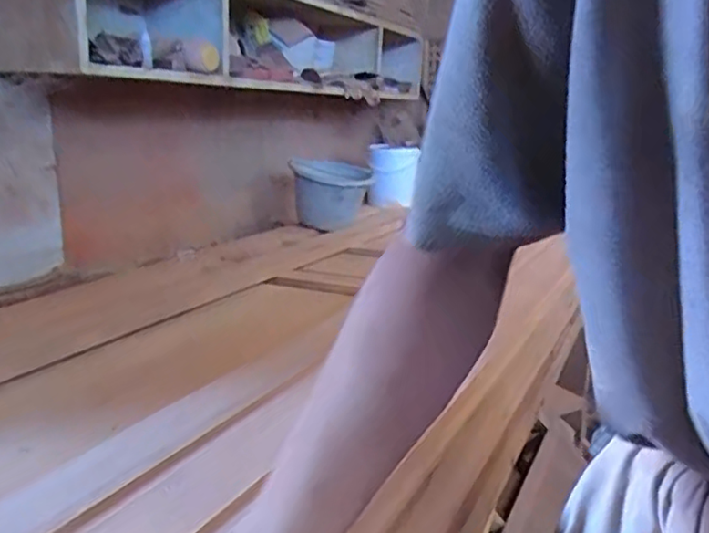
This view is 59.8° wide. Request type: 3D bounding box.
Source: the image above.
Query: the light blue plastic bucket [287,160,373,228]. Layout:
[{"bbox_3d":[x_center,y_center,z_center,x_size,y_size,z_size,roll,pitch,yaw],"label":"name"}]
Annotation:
[{"bbox_3d":[-0.064,-0.197,1.672,0.215,0.157,0.234,0,14,-3],"label":"light blue plastic bucket"}]

